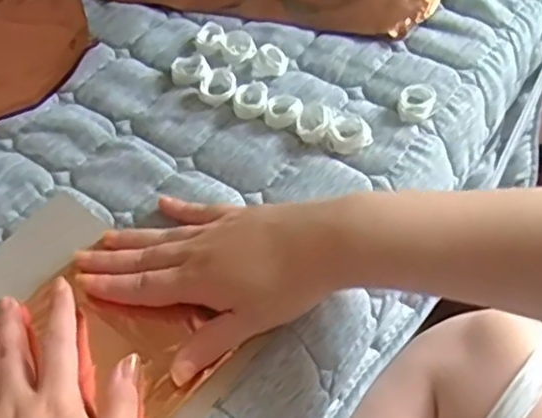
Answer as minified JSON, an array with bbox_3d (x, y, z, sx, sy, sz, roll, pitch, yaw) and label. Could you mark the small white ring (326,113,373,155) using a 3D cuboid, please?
[{"bbox_3d":[0.059,-0.055,0.503,0.030,0.013,0.029,-2,54,3],"label":"small white ring"}]

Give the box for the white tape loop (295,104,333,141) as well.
[{"bbox_3d":[0.033,-0.066,0.510,0.026,0.015,0.032,19,58,17],"label":"white tape loop"}]

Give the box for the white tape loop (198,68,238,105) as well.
[{"bbox_3d":[-0.043,-0.098,0.540,0.031,0.011,0.031,-7,54,-1],"label":"white tape loop"}]

